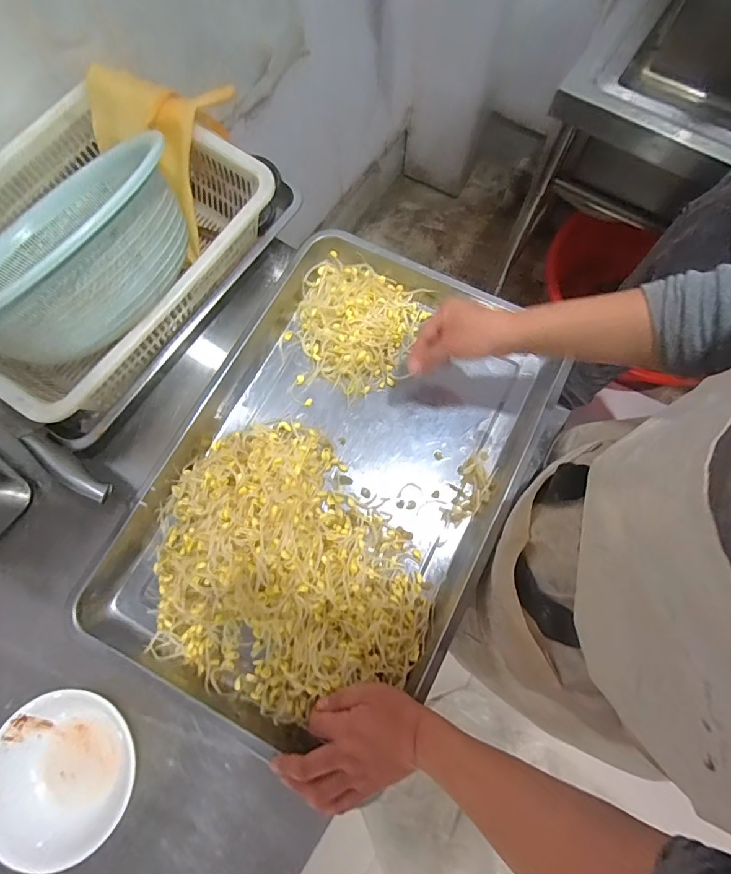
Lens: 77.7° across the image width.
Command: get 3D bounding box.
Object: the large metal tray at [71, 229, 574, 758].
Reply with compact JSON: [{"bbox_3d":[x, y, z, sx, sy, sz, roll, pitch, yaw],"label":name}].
[{"bbox_3d":[-0.035,0.037,0.568,0.410,0.066,0.584,25,76,8],"label":"large metal tray"}]

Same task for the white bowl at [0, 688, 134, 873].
[{"bbox_3d":[-0.317,0.346,0.474,0.136,0.054,0.147,0,74,0],"label":"white bowl"}]

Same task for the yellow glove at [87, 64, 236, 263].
[{"bbox_3d":[-0.303,-0.392,0.631,0.190,0.113,0.213,16,74,5],"label":"yellow glove"}]

